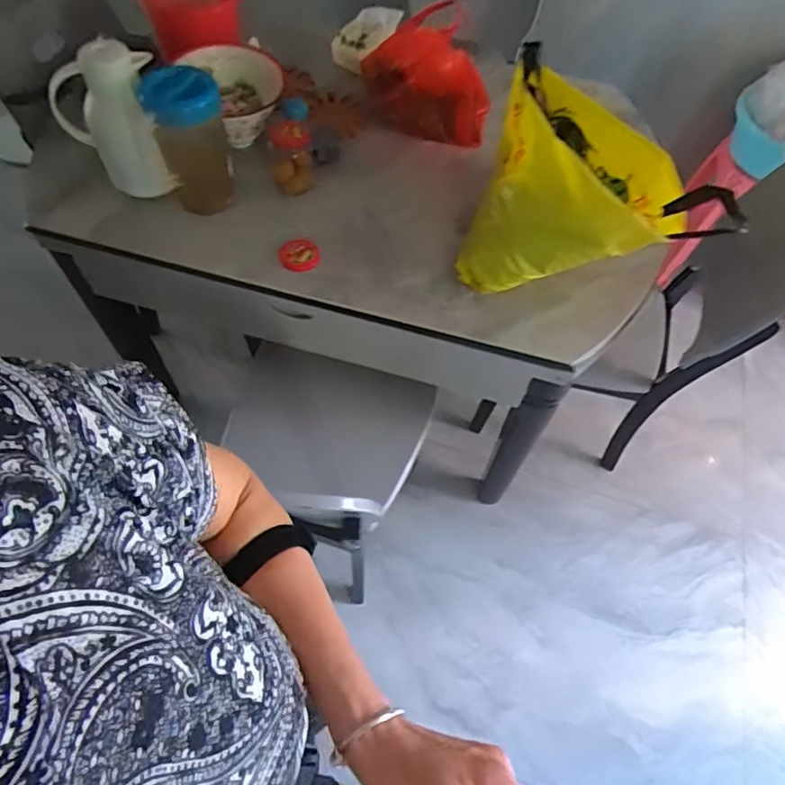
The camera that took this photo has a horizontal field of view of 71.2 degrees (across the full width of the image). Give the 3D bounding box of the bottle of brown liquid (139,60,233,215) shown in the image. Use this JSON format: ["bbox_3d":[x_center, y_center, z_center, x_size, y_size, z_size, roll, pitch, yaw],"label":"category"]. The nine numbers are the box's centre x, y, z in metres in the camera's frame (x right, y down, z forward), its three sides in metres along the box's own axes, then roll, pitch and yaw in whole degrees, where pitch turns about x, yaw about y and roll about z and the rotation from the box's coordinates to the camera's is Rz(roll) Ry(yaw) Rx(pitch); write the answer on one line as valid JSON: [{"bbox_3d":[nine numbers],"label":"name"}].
[{"bbox_3d":[-0.347,-0.429,0.974,0.118,0.248,0.126,-16,67,-13],"label":"bottle of brown liquid"}]

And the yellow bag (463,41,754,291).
[{"bbox_3d":[0.325,-0.343,0.934,0.359,0.229,0.291,11,64,-1],"label":"yellow bag"}]

